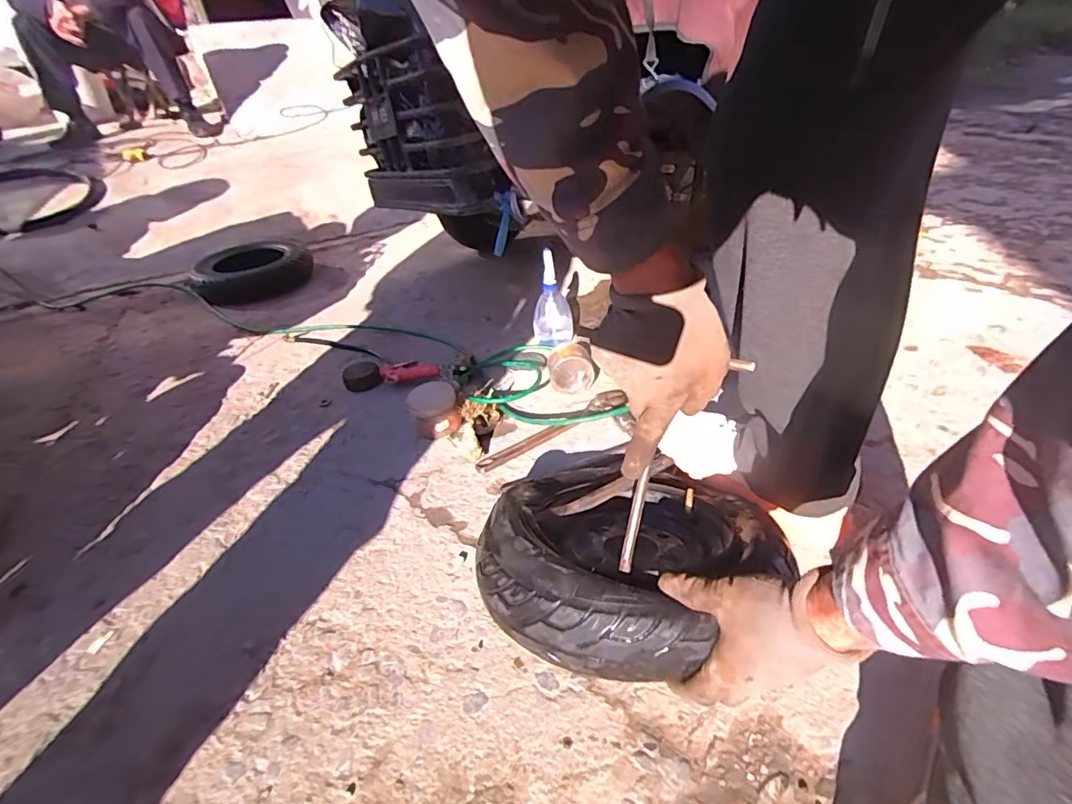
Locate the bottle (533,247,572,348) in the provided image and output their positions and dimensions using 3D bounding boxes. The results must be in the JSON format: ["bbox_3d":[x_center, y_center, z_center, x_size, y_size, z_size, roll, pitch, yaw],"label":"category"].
[{"bbox_3d":[0.032,-0.218,1.113,0.085,0.184,0.072,-3,36,4],"label":"bottle"}]

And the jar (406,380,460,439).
[{"bbox_3d":[-0.181,0.016,0.917,0.082,0.064,0.093,-16,39,-15],"label":"jar"}]

